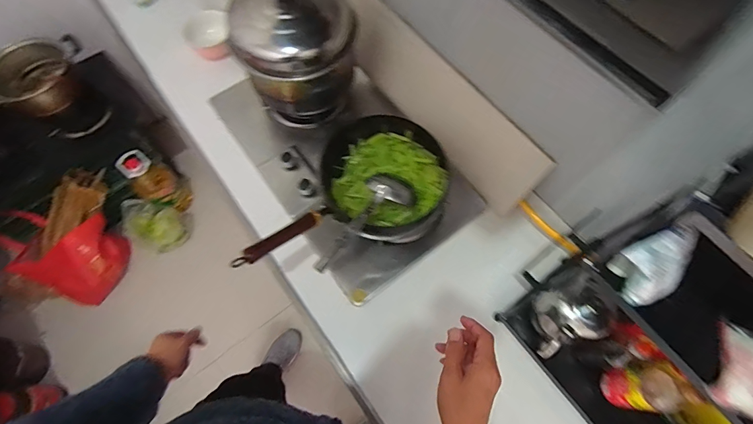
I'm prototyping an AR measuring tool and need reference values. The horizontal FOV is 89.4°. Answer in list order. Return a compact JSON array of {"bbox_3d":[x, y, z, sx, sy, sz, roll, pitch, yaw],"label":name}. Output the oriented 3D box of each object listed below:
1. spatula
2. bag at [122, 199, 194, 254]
[{"bbox_3d":[-0.020,0.013,0.749,0.101,0.072,0.255,34,56,14],"label":"spatula"},{"bbox_3d":[-0.969,0.062,1.662,0.243,0.220,0.184,7,68,4],"label":"bag"}]

